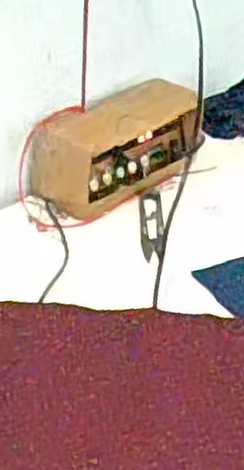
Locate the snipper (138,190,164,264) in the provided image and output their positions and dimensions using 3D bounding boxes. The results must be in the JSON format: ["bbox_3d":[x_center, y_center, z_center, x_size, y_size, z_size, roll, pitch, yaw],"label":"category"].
[{"bbox_3d":[0.029,-0.010,0.735,0.023,0.005,0.113,-1,36,0],"label":"snipper"}]

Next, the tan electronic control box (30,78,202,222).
[{"bbox_3d":[0.000,-0.096,0.778,0.083,0.085,0.197,28,44,34],"label":"tan electronic control box"}]

